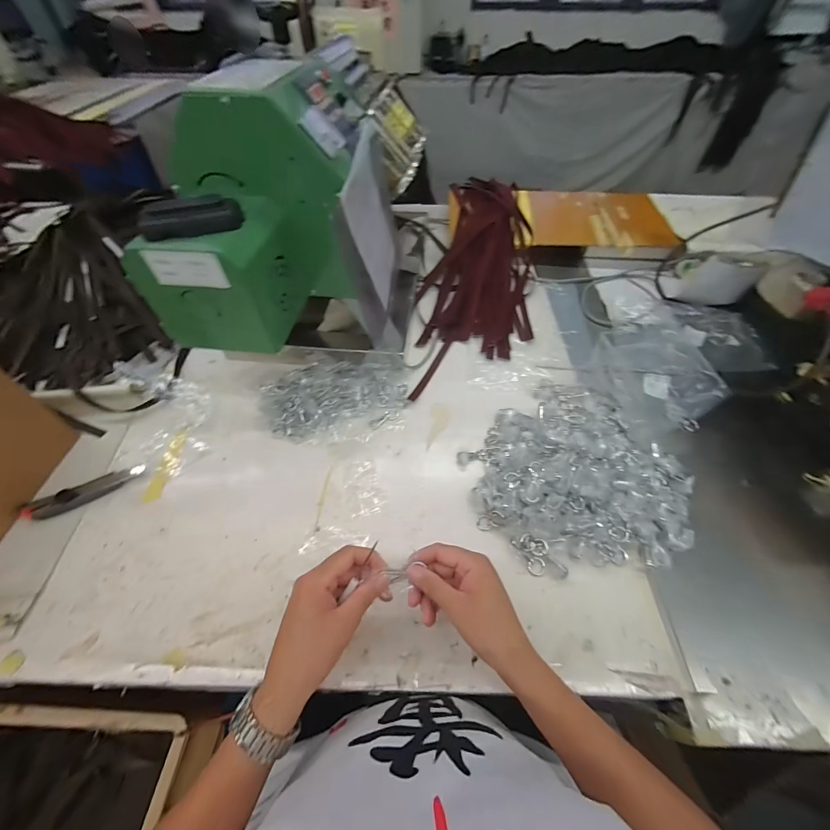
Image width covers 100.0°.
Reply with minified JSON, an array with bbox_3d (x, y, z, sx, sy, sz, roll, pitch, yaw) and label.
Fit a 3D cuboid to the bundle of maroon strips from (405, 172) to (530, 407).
[{"bbox_3d":[0.152,-0.367,0.842,0.258,0.086,0.800,7,54,6],"label":"bundle of maroon strips"}]

